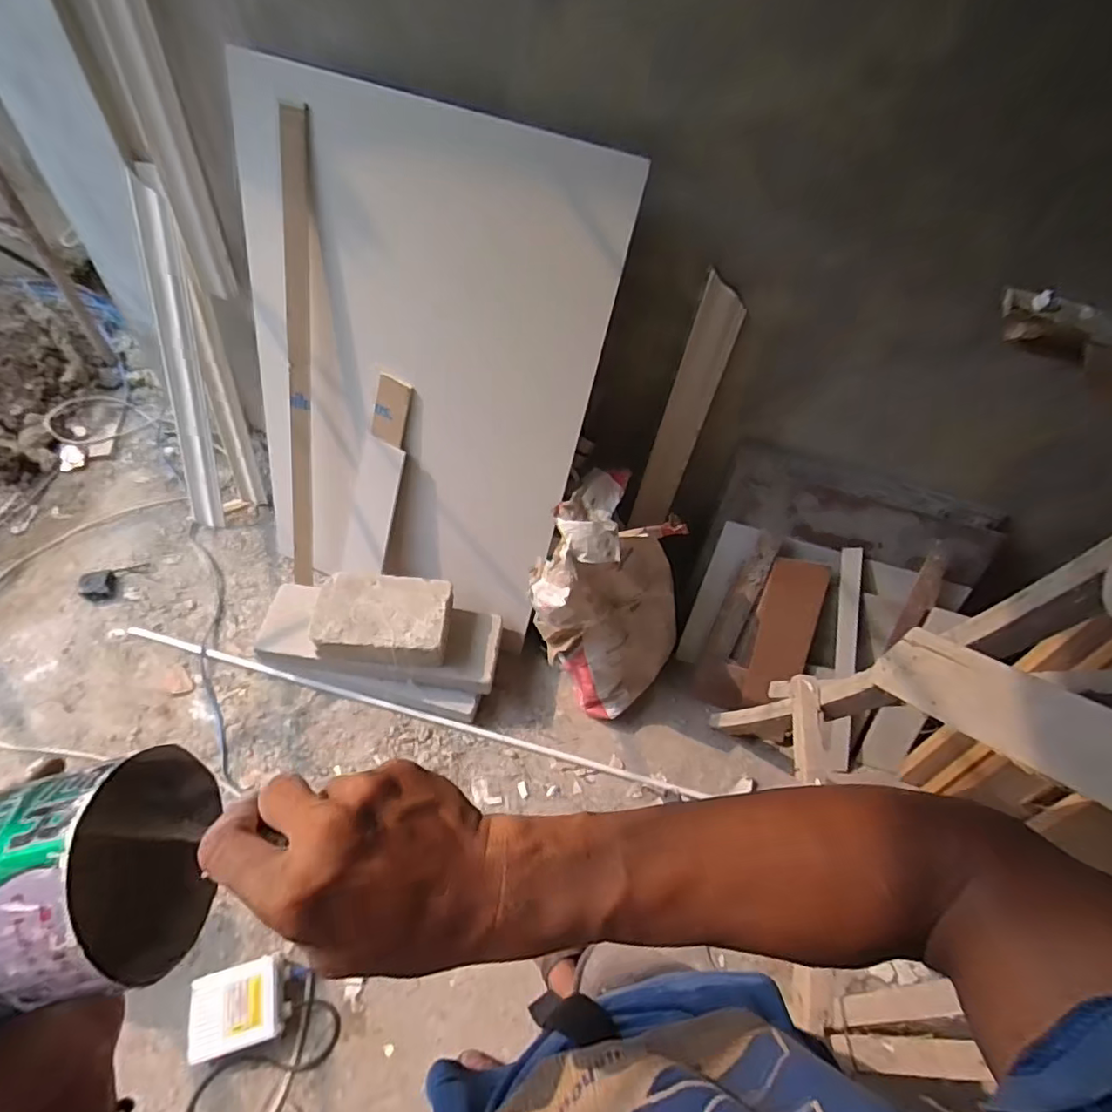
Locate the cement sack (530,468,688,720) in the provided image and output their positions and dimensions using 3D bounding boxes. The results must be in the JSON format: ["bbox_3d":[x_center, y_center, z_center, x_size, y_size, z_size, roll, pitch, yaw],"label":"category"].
[{"bbox_3d":[0.138,0.115,1.490,0.377,0.628,0.234,-36,39,-17],"label":"cement sack"}]

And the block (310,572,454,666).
[{"bbox_3d":[-0.447,0.159,1.476,0.349,0.090,0.215,6,54,-3],"label":"block"}]

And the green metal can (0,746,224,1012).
[{"bbox_3d":[-0.224,0.147,0.269,0.104,0.093,0.097,-5,56,-8],"label":"green metal can"}]

